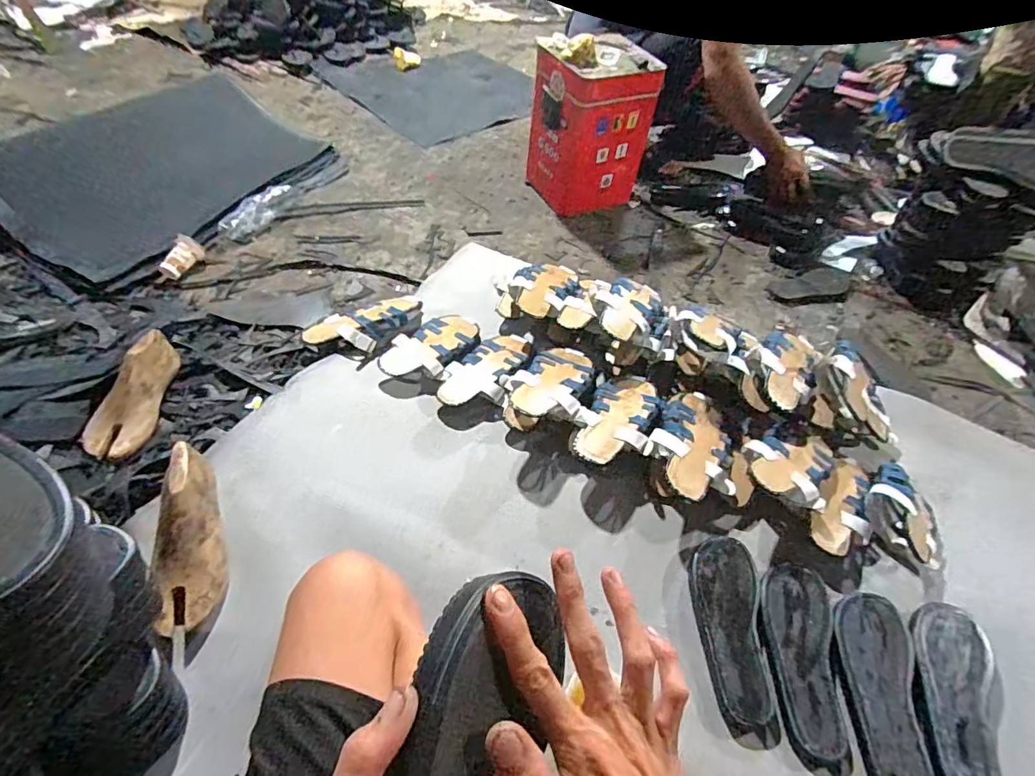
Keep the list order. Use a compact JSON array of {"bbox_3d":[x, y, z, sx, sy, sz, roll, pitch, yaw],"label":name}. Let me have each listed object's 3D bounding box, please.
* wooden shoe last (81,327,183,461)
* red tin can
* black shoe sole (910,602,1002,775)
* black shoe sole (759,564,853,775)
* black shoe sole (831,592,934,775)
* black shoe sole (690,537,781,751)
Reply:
[{"bbox_3d":[-0.596,0.010,0.800,0.072,0.091,0.228,2,50,-4],"label":"wooden shoe last"},{"bbox_3d":[0.182,-0.665,1.300,0.228,0.354,0.216,-19,54,-20],"label":"red tin can"},{"bbox_3d":[0.535,0.382,0.620,0.094,0.019,0.241,24,52,15],"label":"black shoe sole"},{"bbox_3d":[0.363,0.344,0.649,0.091,0.017,0.234,13,50,6],"label":"black shoe sole"},{"bbox_3d":[0.447,0.377,0.631,0.091,0.022,0.246,16,50,8],"label":"black shoe sole"},{"bbox_3d":[0.284,0.322,0.675,0.092,0.023,0.247,9,50,3],"label":"black shoe sole"}]

